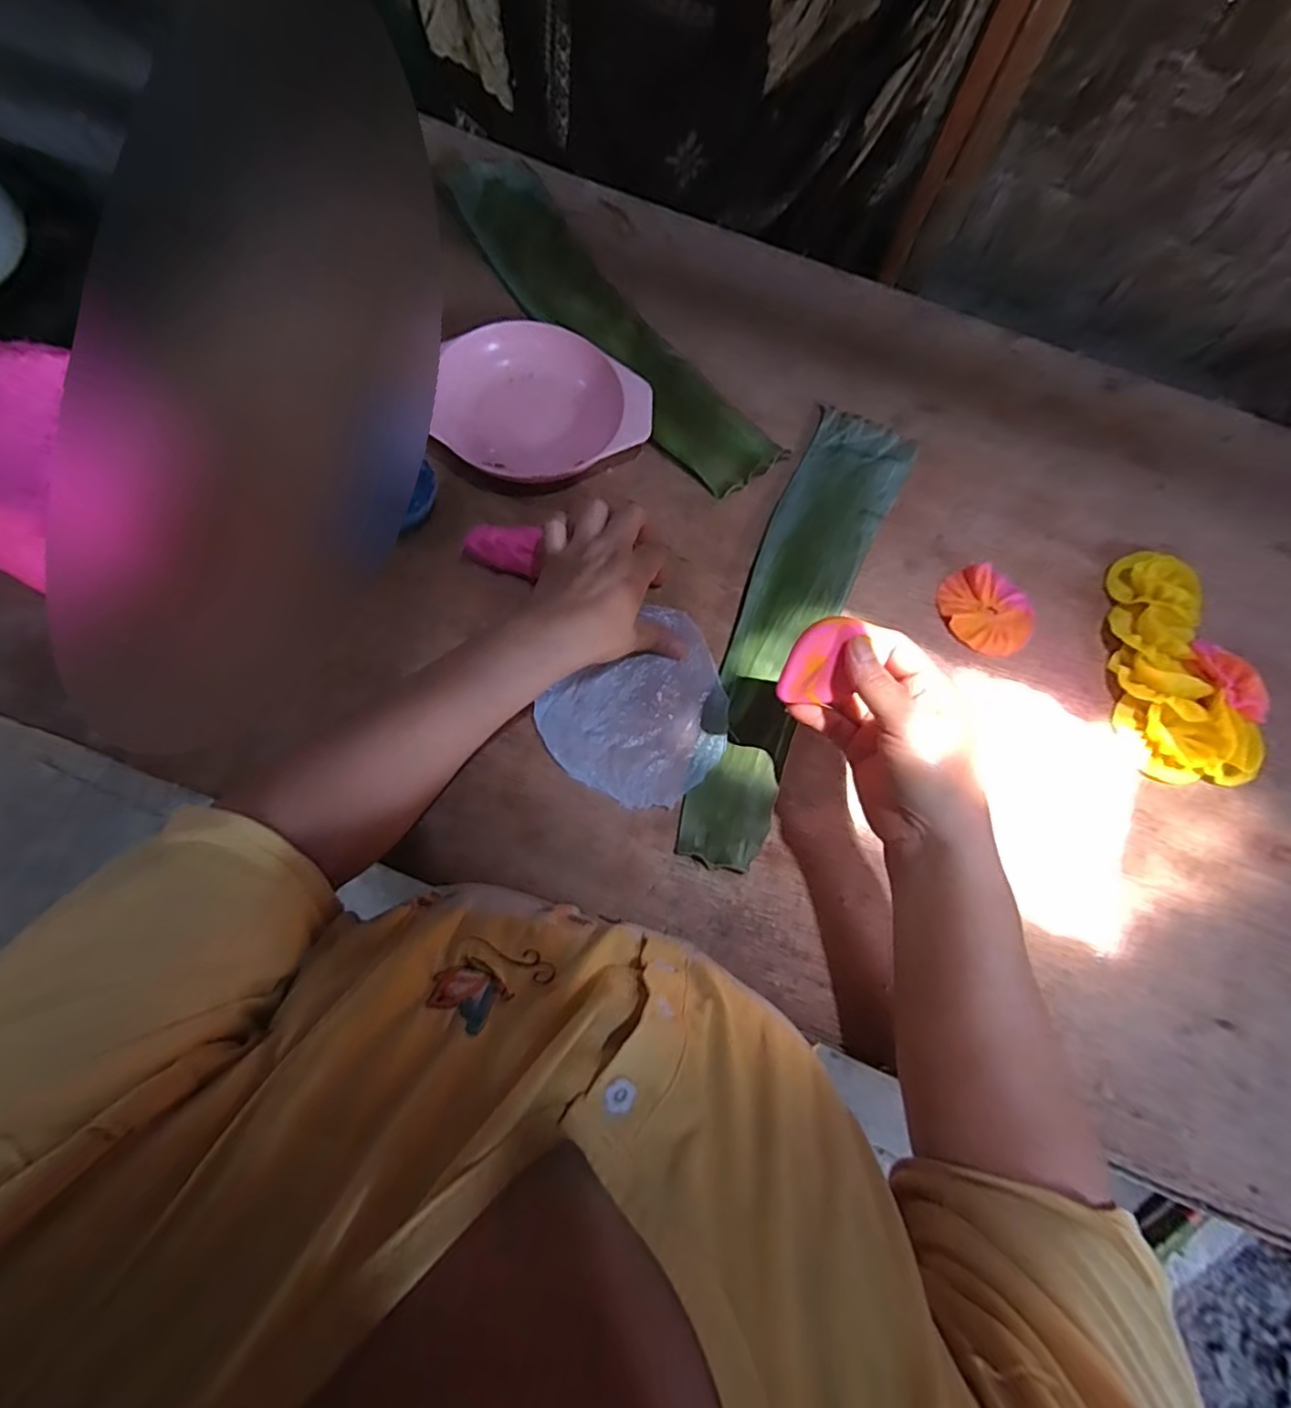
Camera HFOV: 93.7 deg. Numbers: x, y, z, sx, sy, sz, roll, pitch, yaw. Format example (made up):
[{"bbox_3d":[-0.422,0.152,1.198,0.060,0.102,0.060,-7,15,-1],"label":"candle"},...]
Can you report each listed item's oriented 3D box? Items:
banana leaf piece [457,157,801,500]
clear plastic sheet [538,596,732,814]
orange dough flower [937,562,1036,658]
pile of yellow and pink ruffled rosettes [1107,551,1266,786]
[{"bbox_3d":[-0.040,-0.341,0.532,0.089,0.032,0.413,-35,77,-14],"label":"banana leaf piece"},{"bbox_3d":[0.004,0.006,0.425,0.113,0.010,0.136,43,74,11],"label":"clear plastic sheet"},{"bbox_3d":[0.265,-0.073,0.469,0.062,0.013,0.073,-41,78,-15],"label":"orange dough flower"},{"bbox_3d":[0.394,-0.035,0.457,0.080,0.030,0.187,-1,71,-4],"label":"pile of yellow and pink ruffled rosettes"}]

